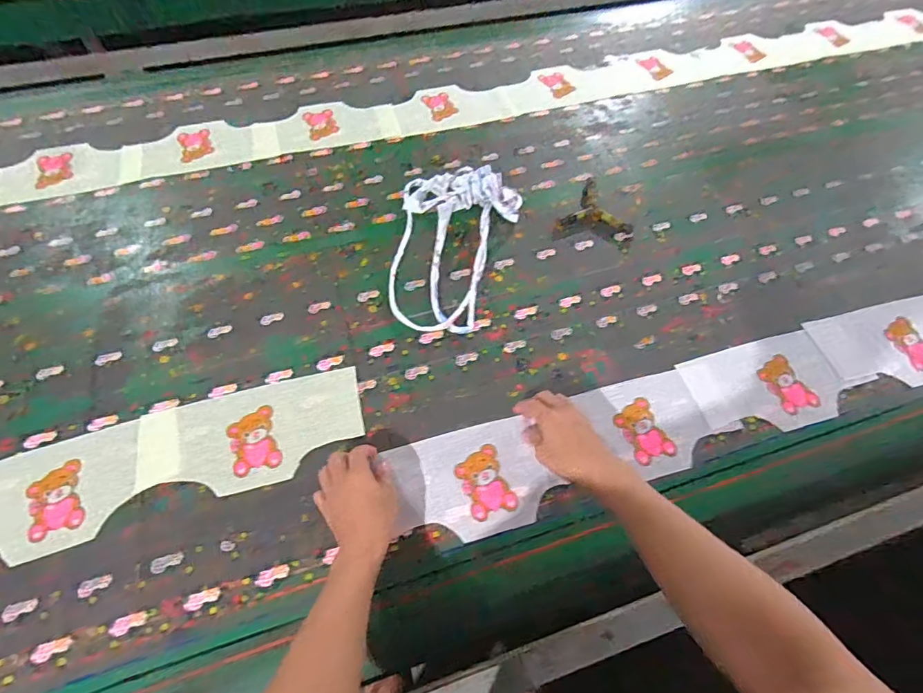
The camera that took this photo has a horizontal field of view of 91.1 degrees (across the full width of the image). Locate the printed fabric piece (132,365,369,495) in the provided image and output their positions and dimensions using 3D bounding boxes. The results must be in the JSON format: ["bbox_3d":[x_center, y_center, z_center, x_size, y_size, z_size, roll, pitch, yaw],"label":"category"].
[{"bbox_3d":[-0.279,0.118,0.607,0.287,0.005,0.138,-13,64,-7],"label":"printed fabric piece"}]

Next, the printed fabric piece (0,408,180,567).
[{"bbox_3d":[-0.507,0.184,0.571,0.292,0.009,0.140,-18,63,-12],"label":"printed fabric piece"}]

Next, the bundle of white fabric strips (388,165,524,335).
[{"bbox_3d":[-0.008,-0.184,0.760,0.205,0.041,0.343,4,63,1],"label":"bundle of white fabric strips"}]

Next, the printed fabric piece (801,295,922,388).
[{"bbox_3d":[0.699,-0.009,0.711,0.288,0.009,0.132,-12,64,-7],"label":"printed fabric piece"}]

